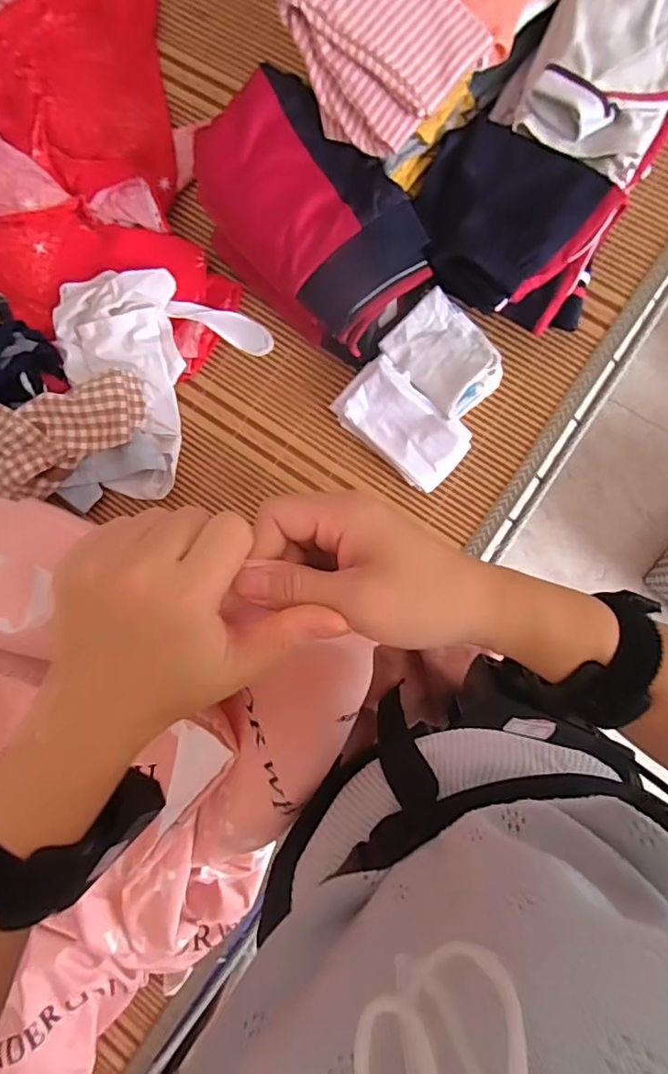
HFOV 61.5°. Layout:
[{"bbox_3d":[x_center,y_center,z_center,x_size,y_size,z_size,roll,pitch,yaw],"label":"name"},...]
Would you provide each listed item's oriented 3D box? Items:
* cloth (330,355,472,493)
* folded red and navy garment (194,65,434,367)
[{"bbox_3d":[0.089,-0.152,0.758,0.186,0.048,0.110,42,93,8],"label":"cloth"},{"bbox_3d":[-0.033,-0.398,0.708,0.304,0.170,0.186,40,92,8],"label":"folded red and navy garment"}]

